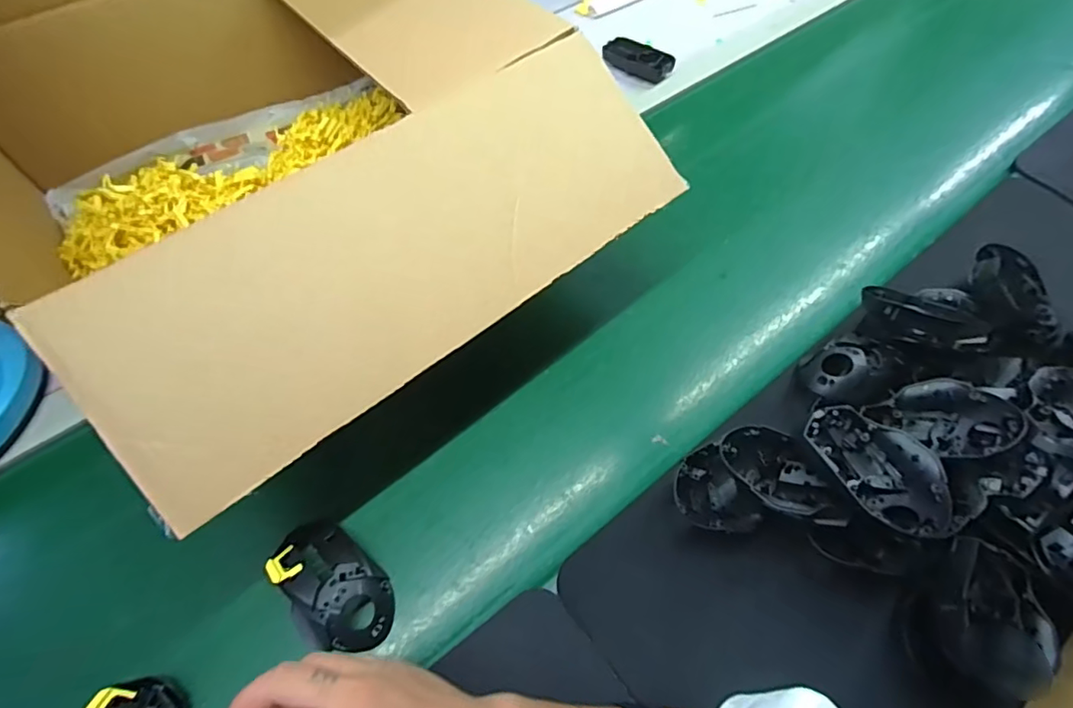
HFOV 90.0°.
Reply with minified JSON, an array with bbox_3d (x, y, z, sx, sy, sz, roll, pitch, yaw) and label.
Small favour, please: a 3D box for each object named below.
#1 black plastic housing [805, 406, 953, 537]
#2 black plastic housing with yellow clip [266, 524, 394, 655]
[{"bbox_3d":[0.269,0.094,0.431,0.068,0.042,0.118,-31,65,-17],"label":"black plastic housing"},{"bbox_3d":[-0.170,0.188,0.442,0.119,0.033,0.067,36,66,19],"label":"black plastic housing with yellow clip"}]

